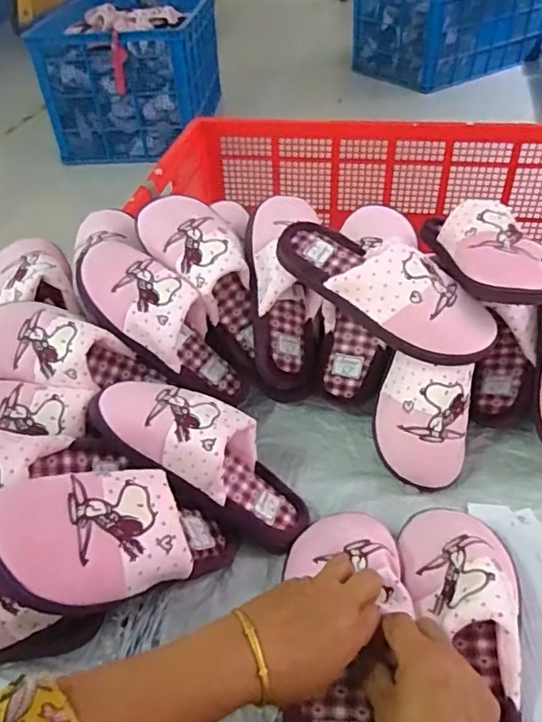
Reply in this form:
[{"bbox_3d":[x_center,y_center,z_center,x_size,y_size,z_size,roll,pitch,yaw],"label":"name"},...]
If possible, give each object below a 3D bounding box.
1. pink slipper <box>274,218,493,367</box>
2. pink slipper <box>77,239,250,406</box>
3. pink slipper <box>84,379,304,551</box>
[{"bbox_3d":[0.115,-0.085,0.591,0.246,0.066,0.093,34,60,18],"label":"pink slipper"},{"bbox_3d":[-0.120,-0.045,0.658,0.247,0.079,0.098,46,50,-10],"label":"pink slipper"},{"bbox_3d":[-0.064,0.096,0.580,0.246,0.076,0.090,38,49,-5],"label":"pink slipper"}]

